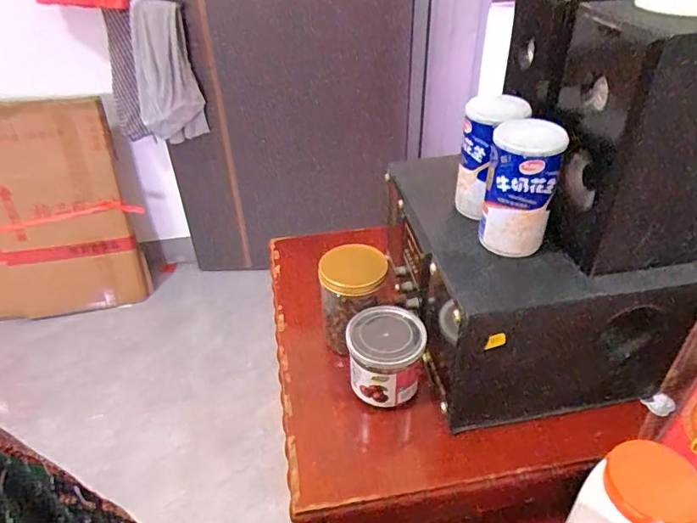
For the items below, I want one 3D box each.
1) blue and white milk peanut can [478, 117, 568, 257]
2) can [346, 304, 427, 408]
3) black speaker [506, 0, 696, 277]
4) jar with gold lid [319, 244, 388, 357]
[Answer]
[{"bbox_3d":[0.170,-0.072,0.504,0.067,0.119,0.065,7,39,11],"label":"blue and white milk peanut can"},{"bbox_3d":[0.042,0.112,0.580,0.088,0.086,0.087,8,39,13],"label":"can"},{"bbox_3d":[0.265,-0.152,0.525,0.124,0.212,0.239,-6,38,-6],"label":"black speaker"},{"bbox_3d":[0.006,0.050,0.624,0.075,0.123,0.080,-25,43,-27],"label":"jar with gold lid"}]

